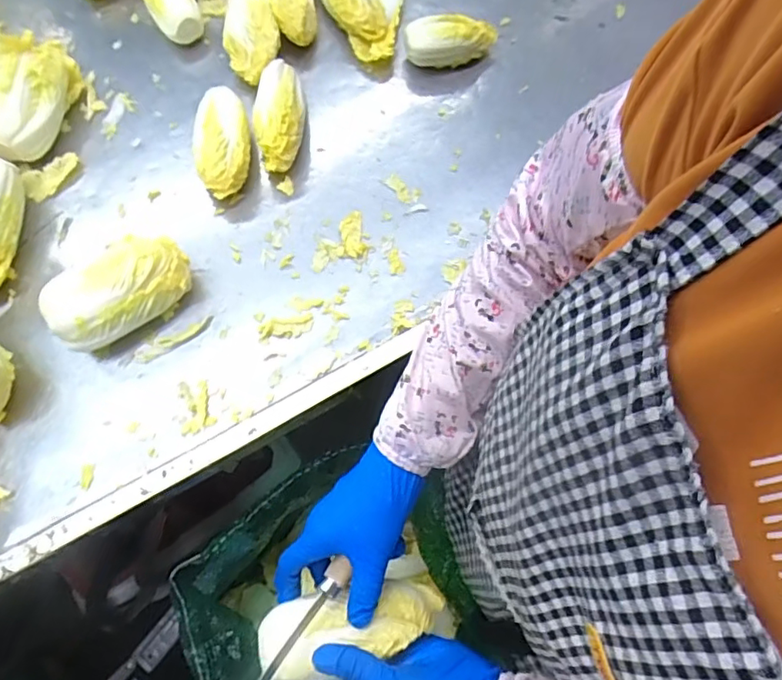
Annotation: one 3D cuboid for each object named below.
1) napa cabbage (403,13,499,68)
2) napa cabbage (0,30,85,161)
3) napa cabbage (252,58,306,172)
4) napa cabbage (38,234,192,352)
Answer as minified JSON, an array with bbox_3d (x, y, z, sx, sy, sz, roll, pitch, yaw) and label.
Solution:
[{"bbox_3d":[0.068,-0.340,0.637,0.103,0.045,0.038,0,70,0],"label":"napa cabbage"},{"bbox_3d":[-0.386,-0.264,0.603,0.066,0.071,0.152,16,70,5],"label":"napa cabbage"},{"bbox_3d":[-0.119,-0.237,0.606,0.053,0.056,0.118,-2,70,-1],"label":"napa cabbage"},{"bbox_3d":[-0.255,-0.050,0.532,0.130,0.067,0.080,-35,74,-12],"label":"napa cabbage"}]

